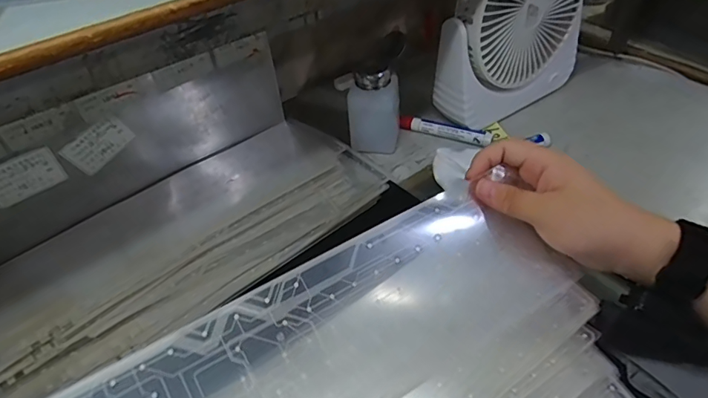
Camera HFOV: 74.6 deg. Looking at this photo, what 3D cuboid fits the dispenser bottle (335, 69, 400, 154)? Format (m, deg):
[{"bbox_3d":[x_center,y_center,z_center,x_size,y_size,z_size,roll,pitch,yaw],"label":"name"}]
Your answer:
[{"bbox_3d":[0.022,-0.098,0.531,0.060,0.096,0.044,-3,44,4],"label":"dispenser bottle"}]

